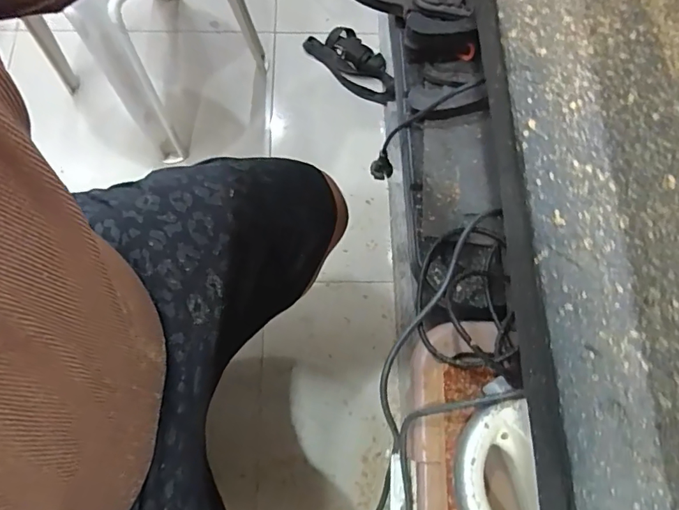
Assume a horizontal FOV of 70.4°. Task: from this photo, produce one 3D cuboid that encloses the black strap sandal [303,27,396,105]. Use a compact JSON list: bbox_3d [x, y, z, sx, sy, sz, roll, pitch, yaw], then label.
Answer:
[{"bbox_3d":[0.040,-0.435,1.102,0.103,0.055,0.266,-43,79,-12],"label":"black strap sandal"}]

